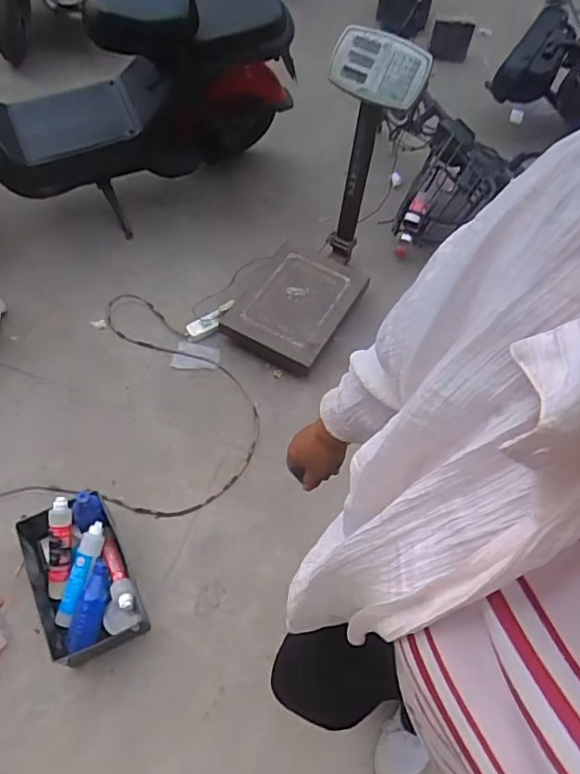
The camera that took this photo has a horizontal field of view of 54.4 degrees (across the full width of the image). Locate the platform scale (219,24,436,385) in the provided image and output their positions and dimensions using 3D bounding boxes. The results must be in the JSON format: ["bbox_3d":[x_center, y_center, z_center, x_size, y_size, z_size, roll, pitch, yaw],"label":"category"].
[{"bbox_3d":[0.081,-0.494,1.565,0.288,0.629,0.647,22,60,10],"label":"platform scale"}]

